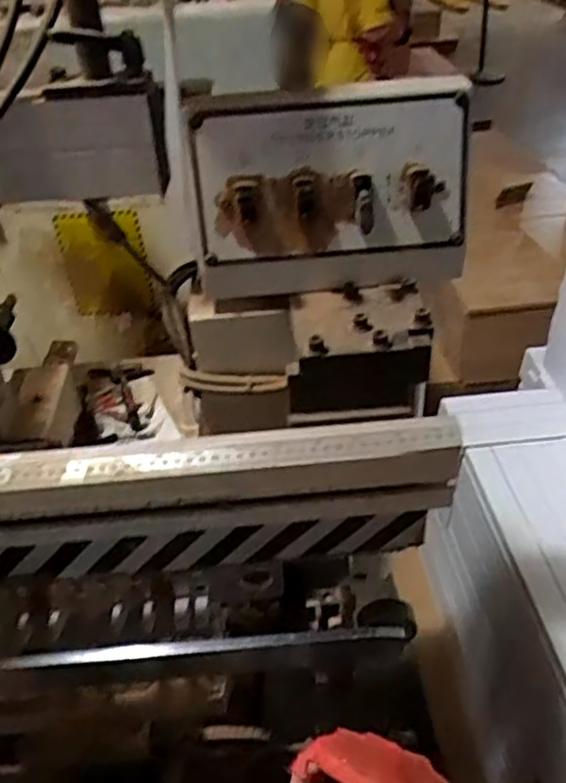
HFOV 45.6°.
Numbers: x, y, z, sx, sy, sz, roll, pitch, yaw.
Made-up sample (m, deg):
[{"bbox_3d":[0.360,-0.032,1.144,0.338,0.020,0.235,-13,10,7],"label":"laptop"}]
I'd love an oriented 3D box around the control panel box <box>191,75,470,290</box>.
[{"bbox_3d":[0.040,-0.164,0.553,0.230,0.150,0.062,-4,38,-1],"label":"control panel box"}]

